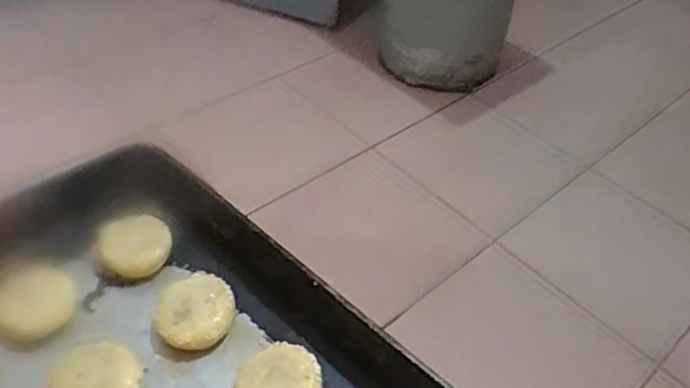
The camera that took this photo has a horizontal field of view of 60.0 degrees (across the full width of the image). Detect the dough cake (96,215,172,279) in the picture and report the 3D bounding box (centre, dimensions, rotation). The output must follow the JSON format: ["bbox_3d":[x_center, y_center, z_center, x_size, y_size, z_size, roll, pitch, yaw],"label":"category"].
[{"bbox_3d":[-0.175,0.043,0.500,0.057,0.018,0.051,-12,48,-16],"label":"dough cake"}]

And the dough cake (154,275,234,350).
[{"bbox_3d":[-0.115,0.090,0.459,0.057,0.022,0.051,-6,47,-11],"label":"dough cake"}]

